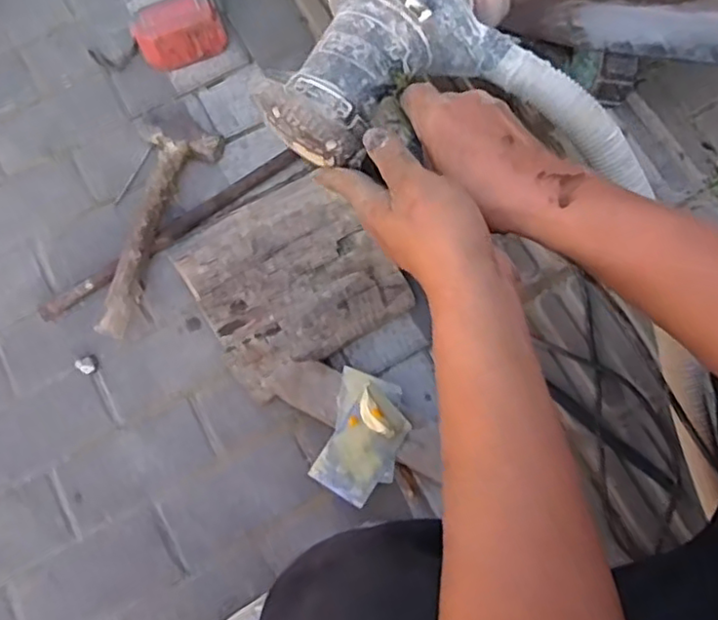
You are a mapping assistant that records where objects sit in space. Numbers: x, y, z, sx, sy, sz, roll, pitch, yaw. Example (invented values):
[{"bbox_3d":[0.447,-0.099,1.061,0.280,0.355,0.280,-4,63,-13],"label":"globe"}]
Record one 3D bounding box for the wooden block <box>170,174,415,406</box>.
[{"bbox_3d":[-0.095,-0.047,0.849,0.231,0.074,0.240,-33,78,-6],"label":"wooden block"}]

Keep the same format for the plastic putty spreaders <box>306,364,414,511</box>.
[{"bbox_3d":[0.005,0.151,0.775,0.091,0.029,0.145,18,78,6],"label":"plastic putty spreaders"}]

